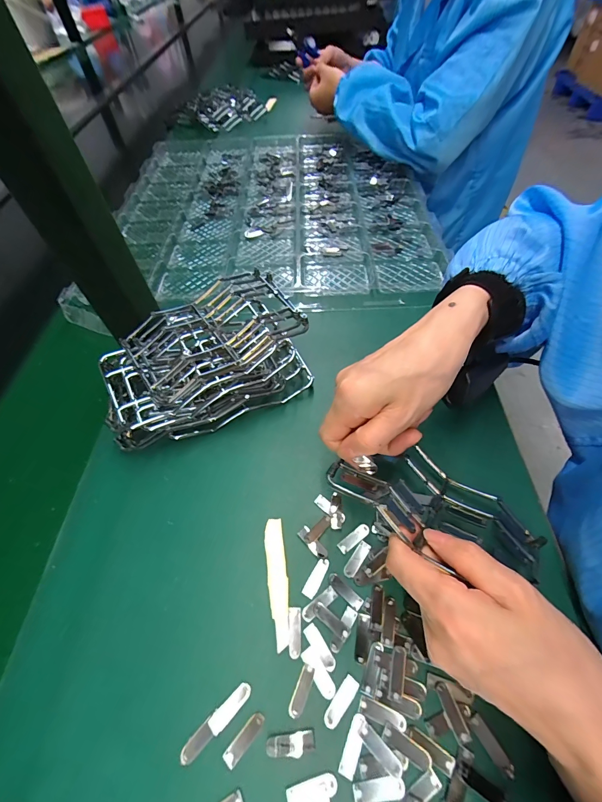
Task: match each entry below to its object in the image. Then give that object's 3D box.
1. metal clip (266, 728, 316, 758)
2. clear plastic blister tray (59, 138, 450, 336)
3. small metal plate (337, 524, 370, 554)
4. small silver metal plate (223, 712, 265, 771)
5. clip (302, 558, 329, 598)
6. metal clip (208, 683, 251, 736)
[{"bbox_3d":[-0.006,0.201,0.195,0.028,0.004,0.010,-7,57,-3],"label":"metal clip"},{"bbox_3d":[-0.054,-0.325,0.547,0.484,0.017,0.517,-2,56,0],"label":"clear plastic blister tray"},{"bbox_3d":[0.041,0.105,0.256,0.028,0.004,0.008,-33,62,-19],"label":"small metal plate"},{"bbox_3d":[-0.033,0.199,0.197,0.009,0.004,0.028,37,65,23],"label":"small silver metal plate"},{"bbox_3d":[0.011,0.127,0.242,0.008,0.004,0.028,26,61,18],"label":"clip"},{"bbox_3d":[-0.043,0.187,0.204,0.028,0.006,0.009,-39,64,-22],"label":"metal clip"}]

